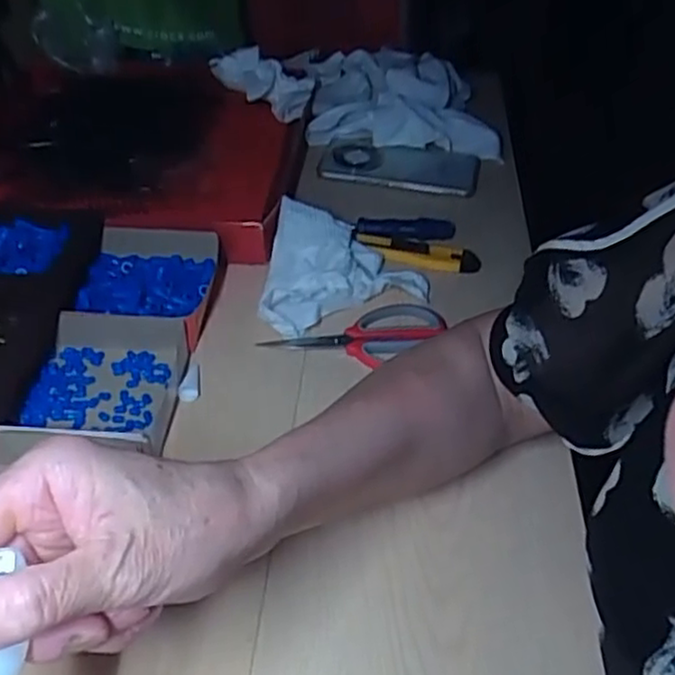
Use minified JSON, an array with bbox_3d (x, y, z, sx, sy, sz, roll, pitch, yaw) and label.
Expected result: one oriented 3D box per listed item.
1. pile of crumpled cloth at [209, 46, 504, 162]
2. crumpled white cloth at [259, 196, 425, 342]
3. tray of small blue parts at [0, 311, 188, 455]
[{"bbox_3d":[0.041,-0.318,0.884,0.337,0.058,0.195,15,44,10],"label":"pile of crumpled cloth"},{"bbox_3d":[0.009,-0.051,0.611,0.135,0.022,0.142,13,54,-7],"label":"crumpled white cloth"},{"bbox_3d":[-0.167,0.029,0.515,0.113,0.034,0.118,7,43,4],"label":"tray of small blue parts"}]

